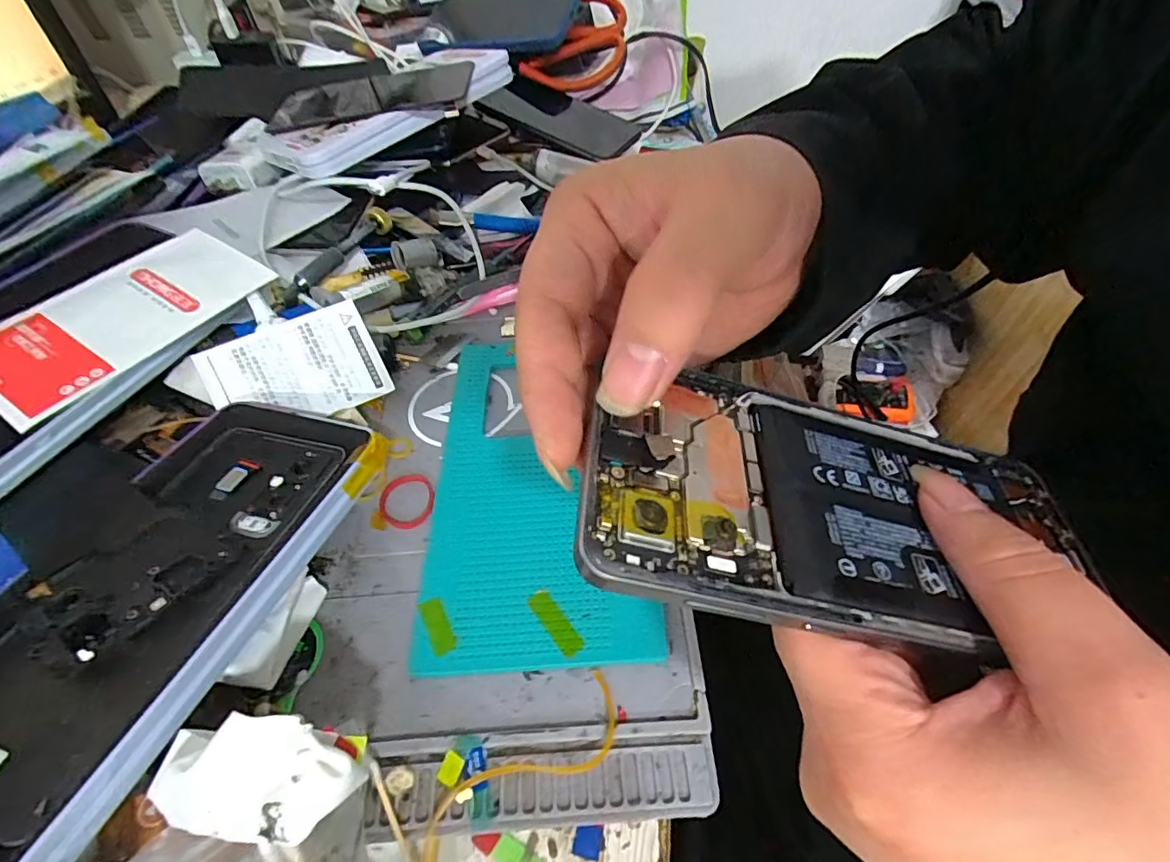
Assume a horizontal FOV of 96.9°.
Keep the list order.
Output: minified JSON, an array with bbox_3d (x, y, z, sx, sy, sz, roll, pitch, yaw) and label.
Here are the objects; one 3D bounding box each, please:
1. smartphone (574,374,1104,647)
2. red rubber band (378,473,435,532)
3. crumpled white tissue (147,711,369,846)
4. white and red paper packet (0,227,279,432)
[{"bbox_3d":[0.077,0.022,0.147,0.157,0.004,0.073,13,49,-9],"label":"smartphone"},{"bbox_3d":[-0.094,0.036,0.271,0.028,0.004,0.032,-10,53,-5],"label":"red rubber band"},{"bbox_3d":[-0.100,0.107,0.163,0.054,0.018,0.031,19,62,-12],"label":"crumpled white tissue"},{"bbox_3d":[-0.253,-0.064,0.282,0.079,0.004,0.135,30,58,16],"label":"white and red paper packet"}]

